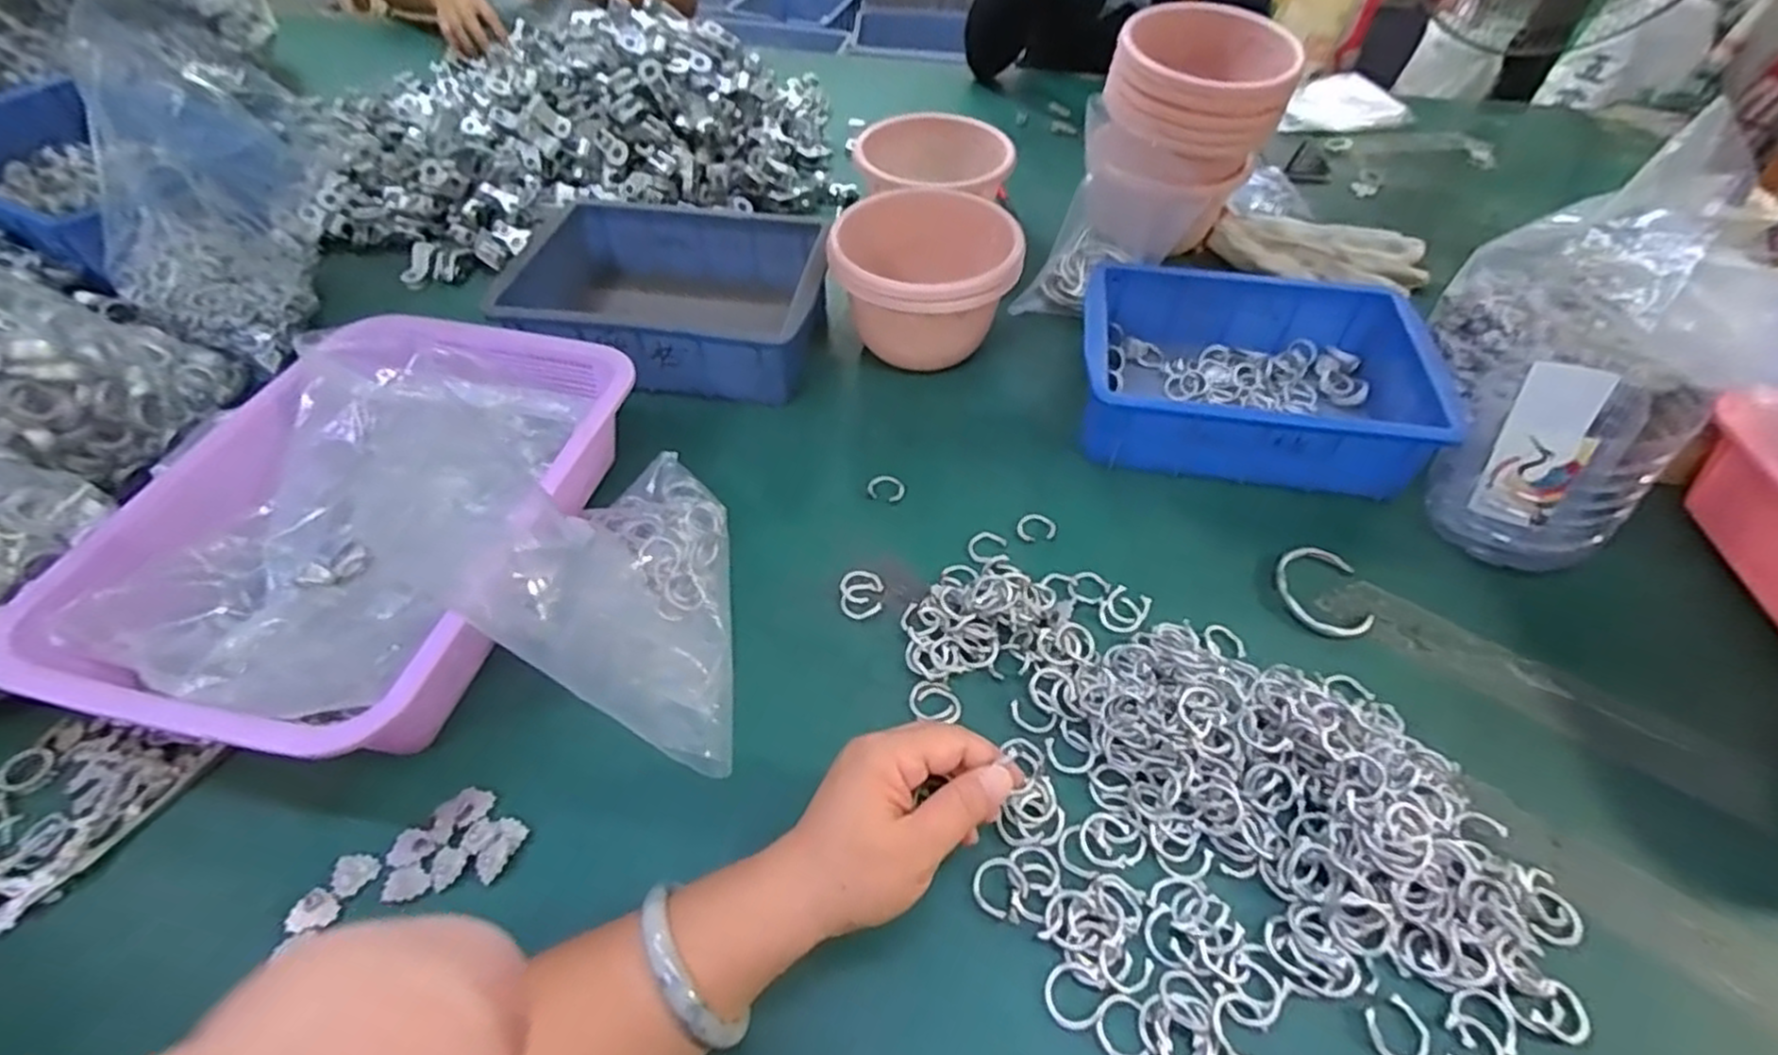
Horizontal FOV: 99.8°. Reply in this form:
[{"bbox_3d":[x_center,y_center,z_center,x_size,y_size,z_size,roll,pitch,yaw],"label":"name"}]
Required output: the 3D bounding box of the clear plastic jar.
[{"bbox_3d":[0.423,-0.044,0.482,0.098,0.115,0.090,30,56,24],"label":"clear plastic jar"}]

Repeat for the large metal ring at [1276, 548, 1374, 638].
[{"bbox_3d":[0.279,0.041,0.485,0.052,0.007,0.068,-3,49,-2],"label":"large metal ring"}]

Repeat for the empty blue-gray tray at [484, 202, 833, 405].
[{"bbox_3d":[-0.177,-0.190,0.634,0.245,0.078,0.187,0,49,1],"label":"empty blue-gray tray"}]

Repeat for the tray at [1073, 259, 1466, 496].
[{"bbox_3d":[0.269,-0.117,0.575,0.234,0.074,0.175,7,50,6],"label":"tray"}]

